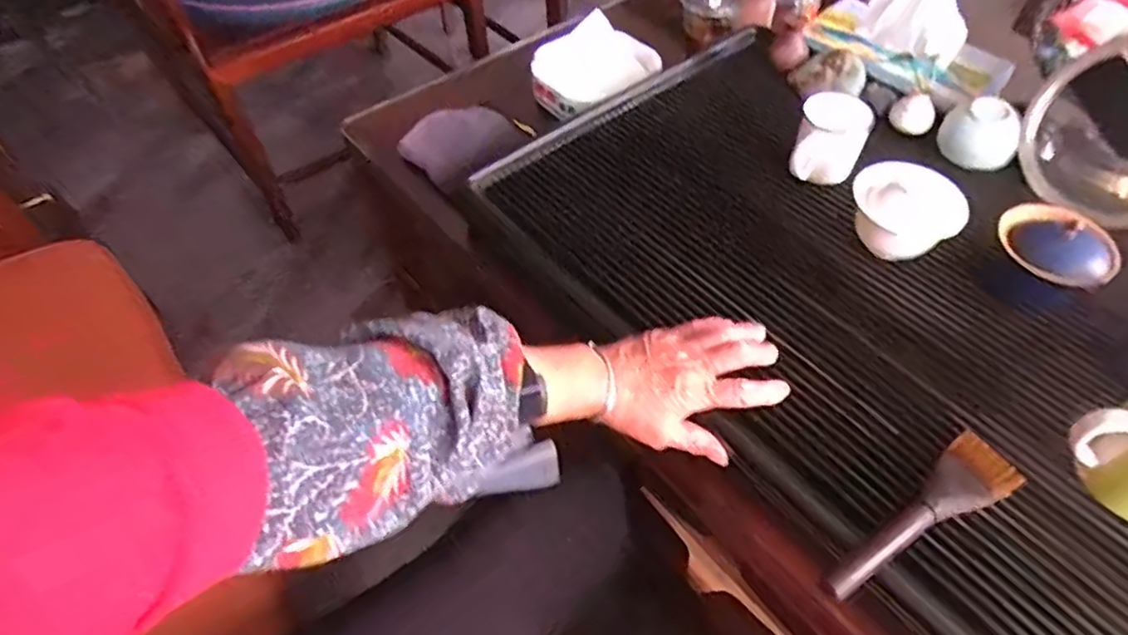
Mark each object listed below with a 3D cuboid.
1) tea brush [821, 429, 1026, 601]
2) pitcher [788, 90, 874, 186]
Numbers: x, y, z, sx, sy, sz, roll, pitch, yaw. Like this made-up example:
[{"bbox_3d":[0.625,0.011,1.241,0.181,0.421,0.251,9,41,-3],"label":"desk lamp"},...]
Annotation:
[{"bbox_3d":[0.246,0.139,0.423,0.181,0.017,0.044,-31,57,-20],"label":"tea brush"},{"bbox_3d":[0.260,-0.171,0.614,0.065,0.071,0.061,16,55,14],"label":"pitcher"}]

